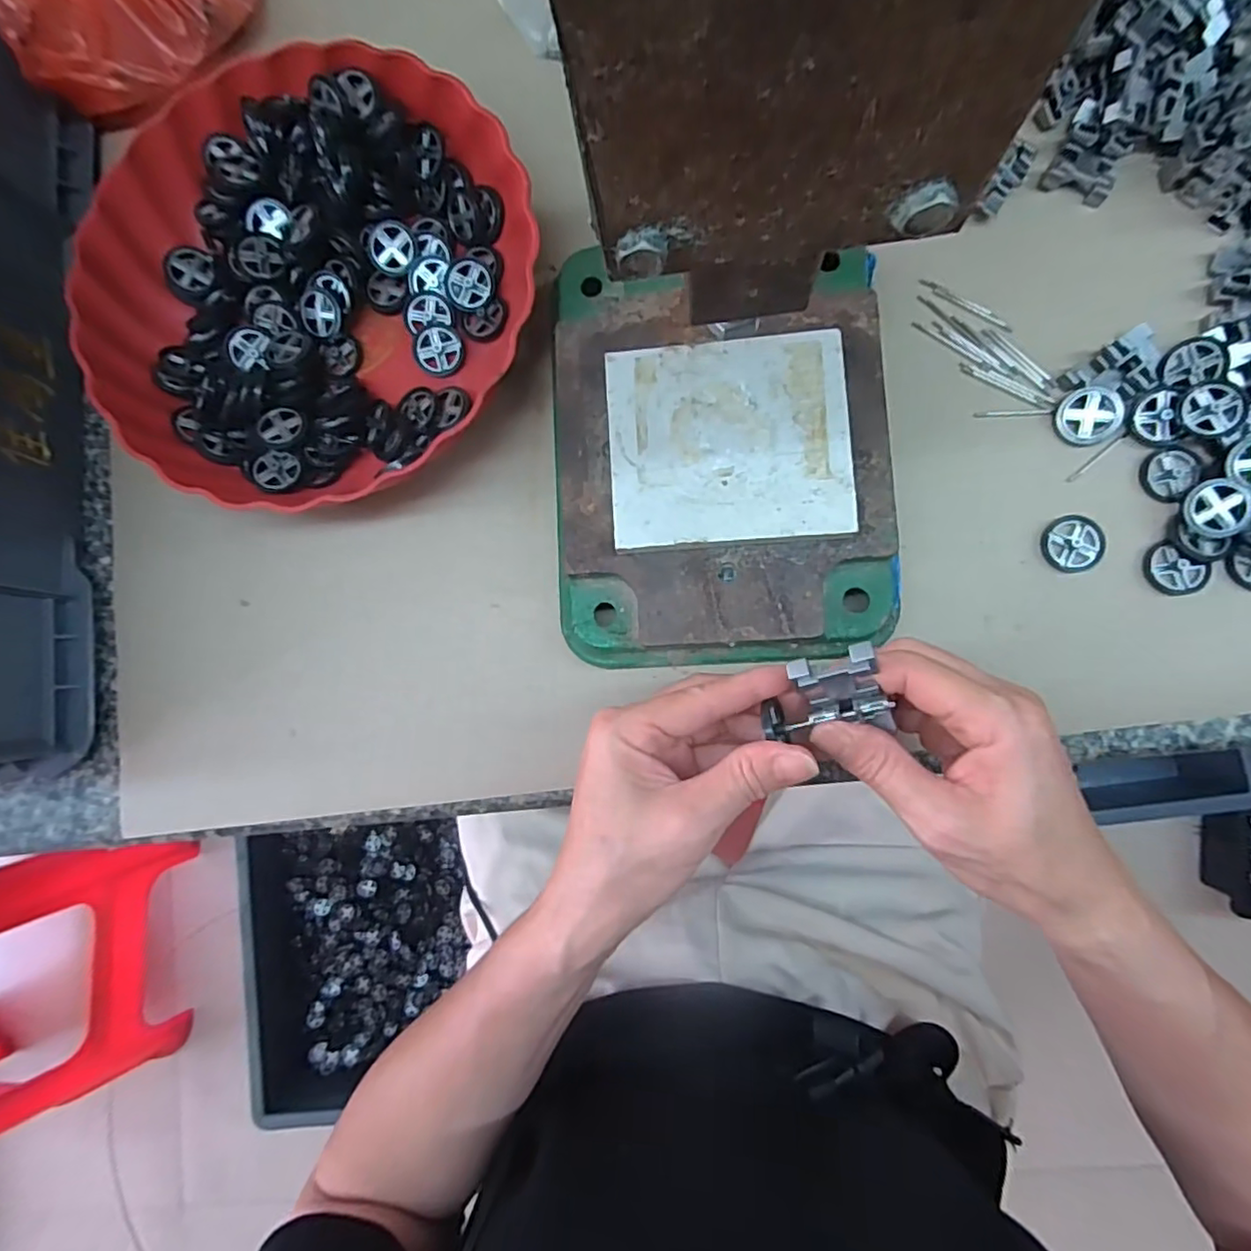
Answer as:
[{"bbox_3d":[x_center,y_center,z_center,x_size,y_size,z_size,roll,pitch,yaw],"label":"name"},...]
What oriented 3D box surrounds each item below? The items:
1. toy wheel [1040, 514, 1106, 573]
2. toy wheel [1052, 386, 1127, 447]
[{"bbox_3d":[0.221,-0.040,0.308,0.027,0.004,0.027,6,86,6],"label":"toy wheel"},{"bbox_3d":[0.230,-0.104,0.310,0.028,0.007,0.028,2,95,24],"label":"toy wheel"}]

